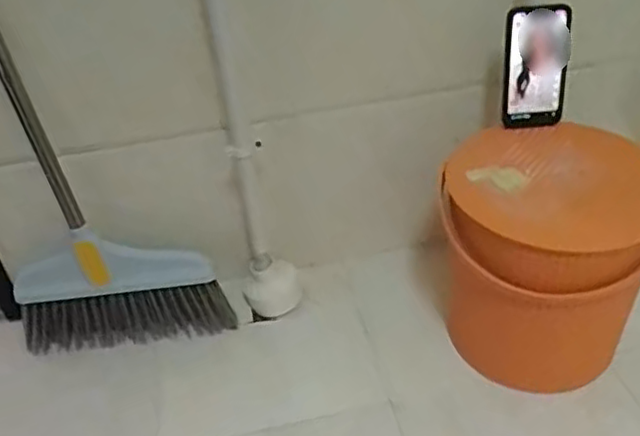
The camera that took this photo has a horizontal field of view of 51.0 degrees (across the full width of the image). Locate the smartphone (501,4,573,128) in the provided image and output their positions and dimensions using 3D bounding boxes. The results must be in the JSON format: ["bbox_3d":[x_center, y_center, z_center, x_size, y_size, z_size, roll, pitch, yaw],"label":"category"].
[{"bbox_3d":[0.275,-0.190,0.849,0.081,0.151,0.015,-4,28,-2],"label":"smartphone"}]

